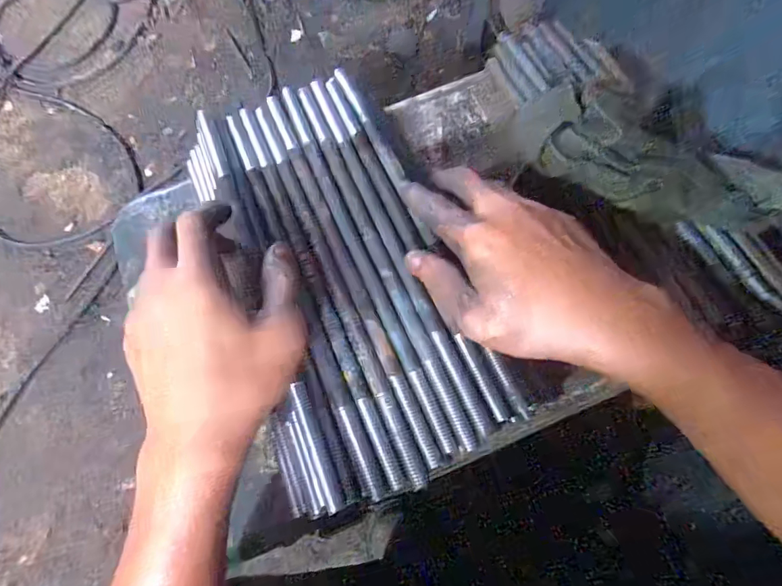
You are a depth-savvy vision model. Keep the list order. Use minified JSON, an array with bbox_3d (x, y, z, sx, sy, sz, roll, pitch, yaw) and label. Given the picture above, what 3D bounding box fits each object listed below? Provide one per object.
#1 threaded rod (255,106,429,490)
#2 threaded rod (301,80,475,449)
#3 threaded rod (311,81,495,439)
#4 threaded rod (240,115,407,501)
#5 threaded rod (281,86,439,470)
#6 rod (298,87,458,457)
[{"bbox_3d":[-0.043,-0.017,0.306,0.014,0.016,0.301,-23,74,-5],"label":"threaded rod"},{"bbox_3d":[-0.013,-0.035,0.310,0.013,0.018,0.294,-23,74,-5],"label":"threaded rod"},{"bbox_3d":[-0.003,-0.043,0.317,0.010,0.011,0.302,-23,70,-5],"label":"threaded rod"},{"bbox_3d":[-0.057,-0.015,0.305,0.012,0.017,0.301,-23,74,-5],"label":"threaded rod"},{"bbox_3d":[-0.030,-0.031,0.311,0.012,0.015,0.303,-20,74,-4],"label":"threaded rod"},{"bbox_3d":[-0.019,-0.033,0.311,0.013,0.015,0.294,-20,74,-4],"label":"rod"}]

